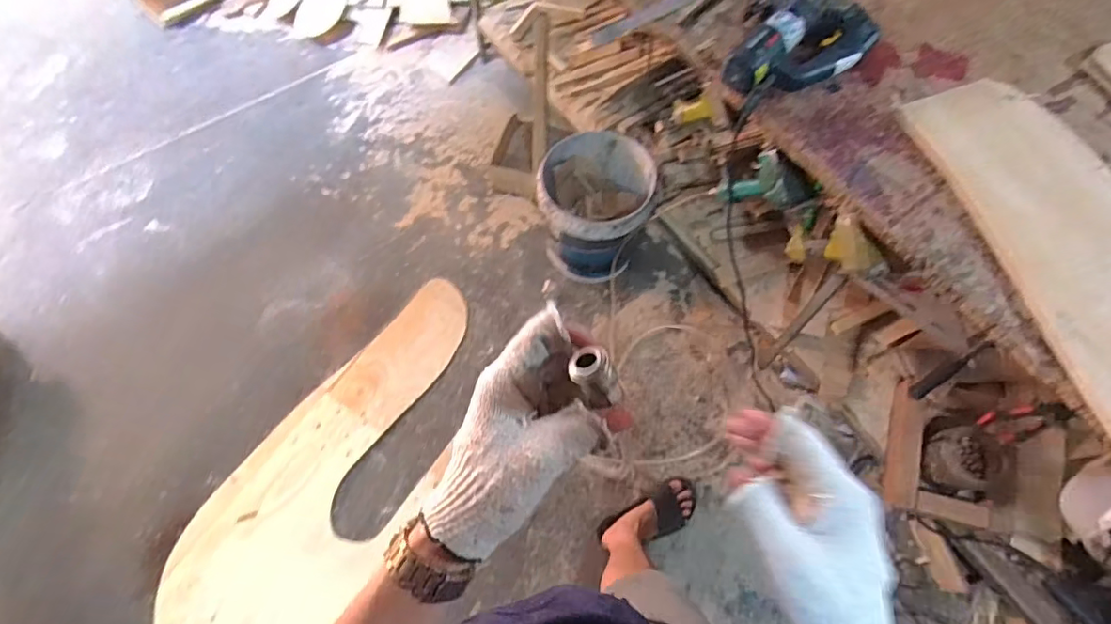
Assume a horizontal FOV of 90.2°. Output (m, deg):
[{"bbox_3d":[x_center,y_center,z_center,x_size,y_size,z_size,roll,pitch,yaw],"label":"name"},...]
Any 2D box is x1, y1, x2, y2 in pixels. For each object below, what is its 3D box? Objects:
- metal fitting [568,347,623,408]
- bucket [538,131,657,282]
[{"bbox_3d":[0.025,0.038,0.322,0.021,0.034,0.020,-22,31,3],"label":"metal fitting"},{"bbox_3d":[0.107,-0.273,1.497,0.281,0.296,0.294,0,66,1],"label":"bucket"}]

